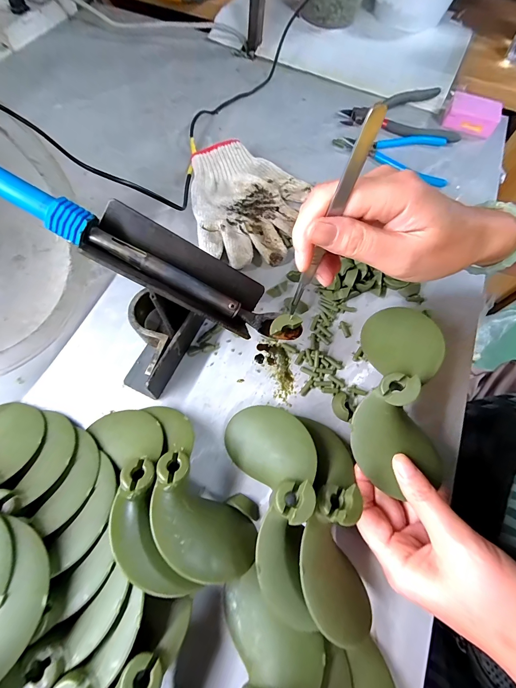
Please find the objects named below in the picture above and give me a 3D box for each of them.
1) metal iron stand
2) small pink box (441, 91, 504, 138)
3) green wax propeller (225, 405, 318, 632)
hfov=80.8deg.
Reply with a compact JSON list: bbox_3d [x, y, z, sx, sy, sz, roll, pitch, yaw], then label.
[{"bbox_3d":[-0.064,-0.021,0.253,0.118,0.120,0.108,9,66,2],"label":"metal iron stand"},{"bbox_3d":[0.330,-0.355,0.466,0.075,0.022,0.062,23,67,9],"label":"small pink box"},{"bbox_3d":[0.013,0.112,0.226,0.066,0.051,0.147,-5,50,-4],"label":"green wax propeller"}]

